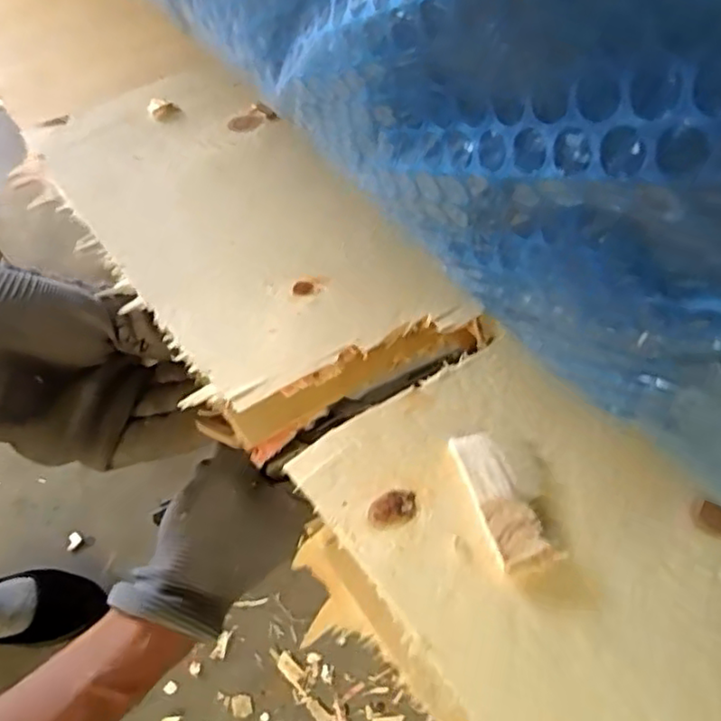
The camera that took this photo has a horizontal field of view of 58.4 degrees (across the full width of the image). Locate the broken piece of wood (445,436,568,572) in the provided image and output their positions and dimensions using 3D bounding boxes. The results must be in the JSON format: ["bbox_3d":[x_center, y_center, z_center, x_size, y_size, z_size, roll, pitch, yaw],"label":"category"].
[{"bbox_3d":[0.044,0.043,0.206,0.018,0.009,0.049,-17,55,-13],"label":"broken piece of wood"}]

